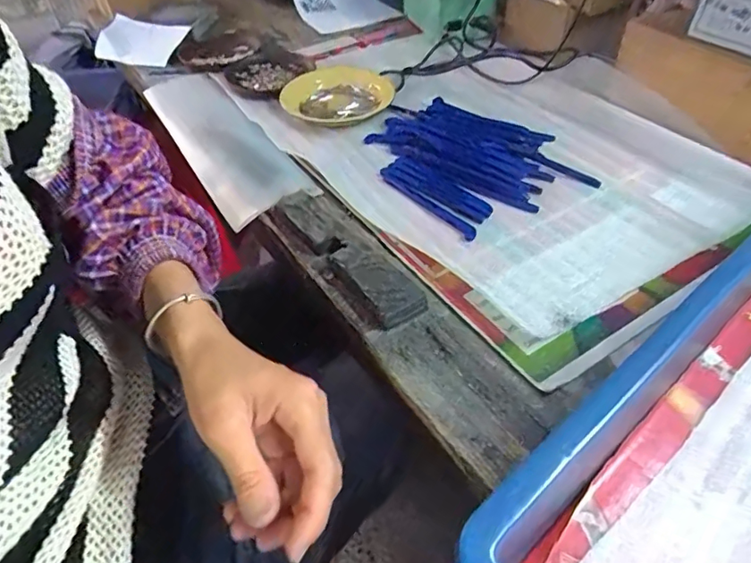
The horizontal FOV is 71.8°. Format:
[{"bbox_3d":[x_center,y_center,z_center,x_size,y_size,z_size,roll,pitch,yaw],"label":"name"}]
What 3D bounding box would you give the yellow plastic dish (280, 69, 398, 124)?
[{"bbox_3d":[-0.047,-0.225,0.626,0.118,0.028,0.109,-1,44,1],"label":"yellow plastic dish"}]

